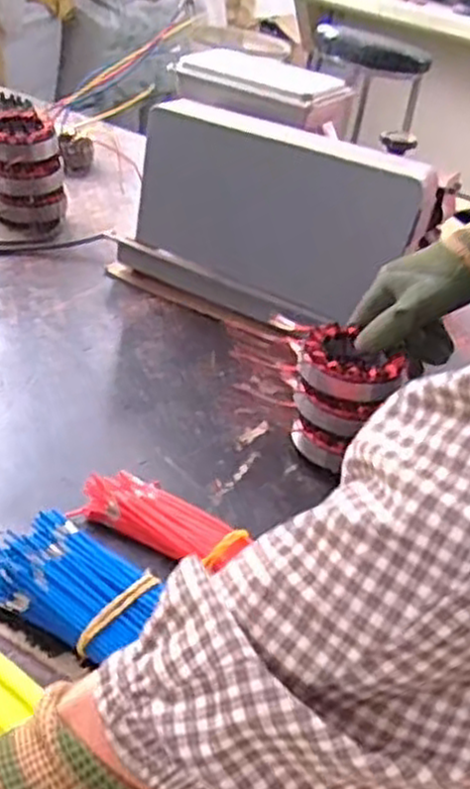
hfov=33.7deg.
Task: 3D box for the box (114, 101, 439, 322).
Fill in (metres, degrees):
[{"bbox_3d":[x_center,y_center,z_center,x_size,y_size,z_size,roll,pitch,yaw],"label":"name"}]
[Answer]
[{"bbox_3d":[0.025,-0.167,0.786,0.306,0.195,0.056,22,34,15],"label":"box"}]

